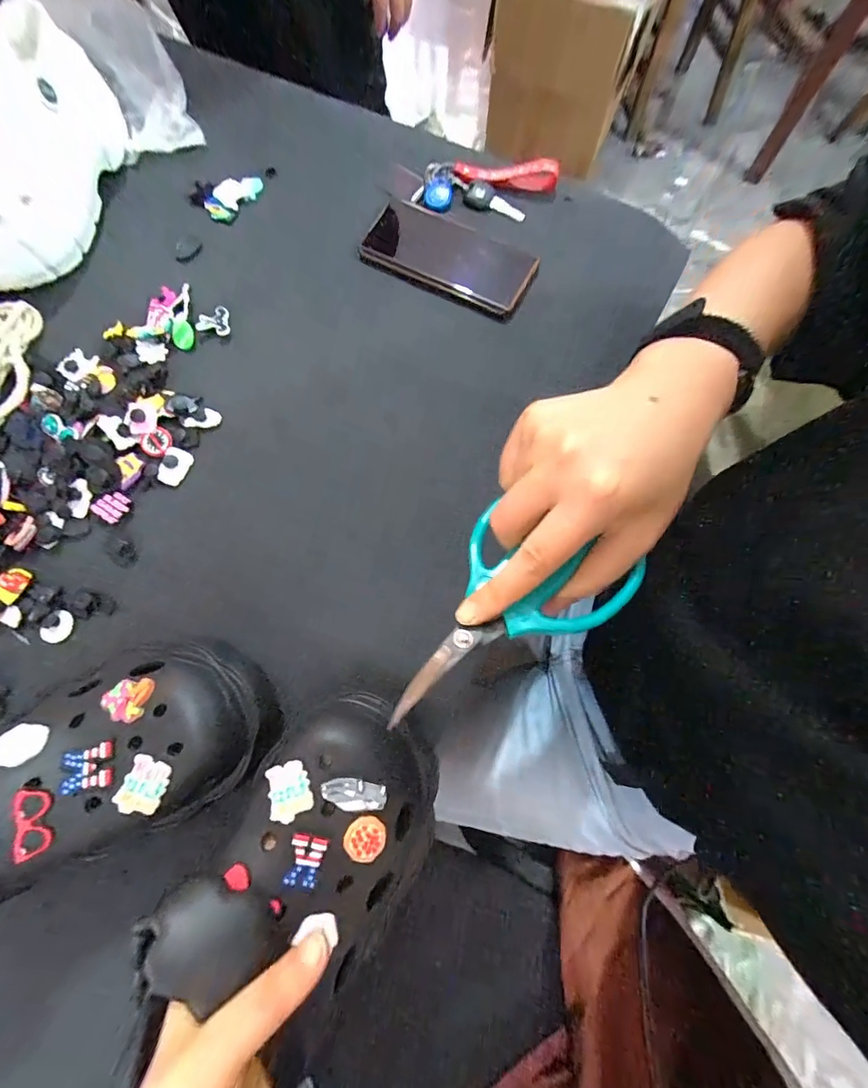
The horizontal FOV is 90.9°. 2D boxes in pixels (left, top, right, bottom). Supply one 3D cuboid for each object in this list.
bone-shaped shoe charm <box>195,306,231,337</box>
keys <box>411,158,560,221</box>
[{"bbox_3d":[-0.200,-0.204,0.390,0.030,0.008,0.026,7,75,0],"label":"bone-shaped shoe charm"},{"bbox_3d":[0.051,-0.351,0.418,0.135,0.023,0.054,5,75,2],"label":"keys"}]

